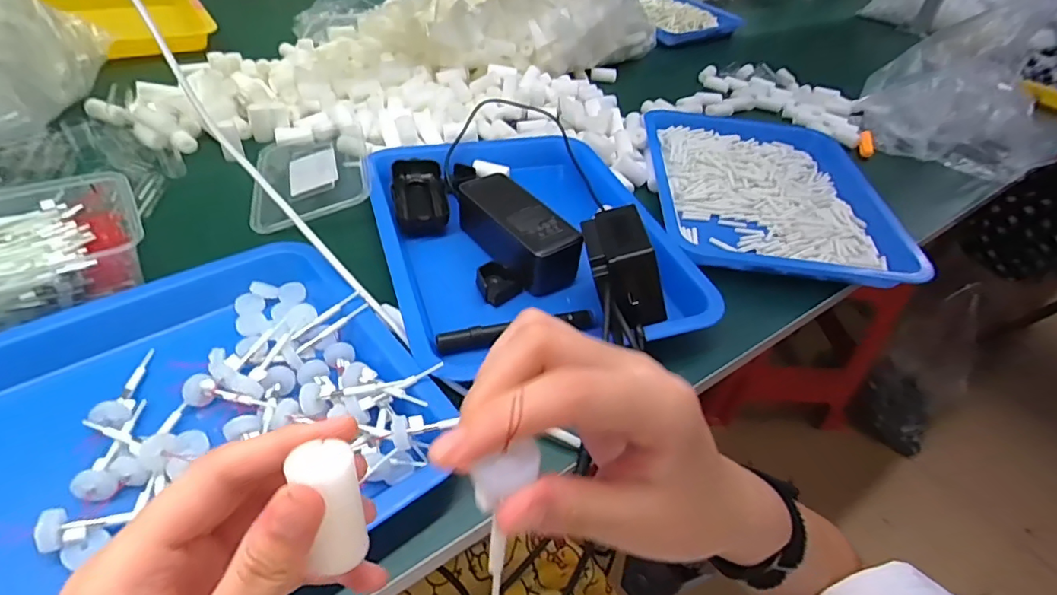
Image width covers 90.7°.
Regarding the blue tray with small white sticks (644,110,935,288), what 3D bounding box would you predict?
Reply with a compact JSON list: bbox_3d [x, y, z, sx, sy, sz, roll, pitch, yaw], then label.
[{"bbox_3d":[0.272,-0.133,0.622,0.259,0.034,0.329,7,43,-2],"label":"blue tray with small white sticks"}]

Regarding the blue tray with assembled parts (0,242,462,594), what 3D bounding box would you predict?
[{"bbox_3d":[-0.240,0.093,0.318,0.333,0.057,0.278,-25,52,-30],"label":"blue tray with assembled parts"}]

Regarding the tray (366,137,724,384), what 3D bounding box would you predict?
[{"bbox_3d":[-0.005,-0.077,0.494,0.260,0.091,0.339,-10,46,-18],"label":"tray"}]

